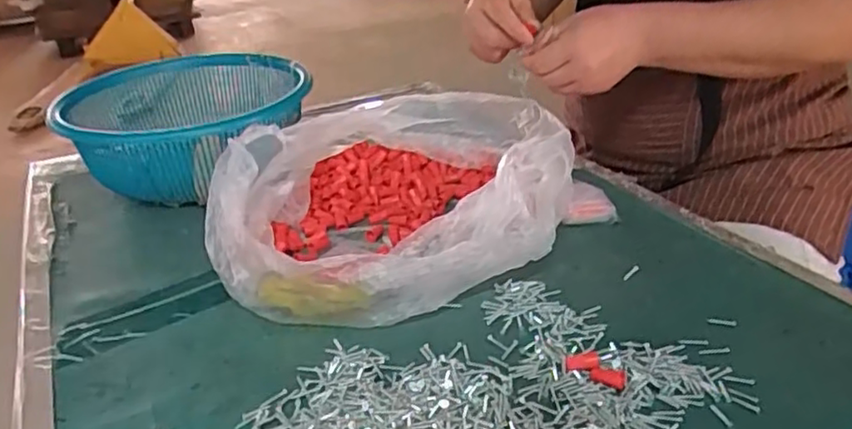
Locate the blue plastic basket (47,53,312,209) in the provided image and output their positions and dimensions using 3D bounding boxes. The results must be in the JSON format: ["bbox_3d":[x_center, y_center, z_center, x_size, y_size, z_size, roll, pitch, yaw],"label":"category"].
[{"bbox_3d":[-0.291,-0.106,0.823,0.299,0.115,0.338,-8,28,-5],"label":"blue plastic basket"}]

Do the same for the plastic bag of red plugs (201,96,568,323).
[{"bbox_3d":[-0.020,-0.023,0.647,0.359,0.087,0.320,-1,28,5],"label":"plastic bag of red plugs"}]

